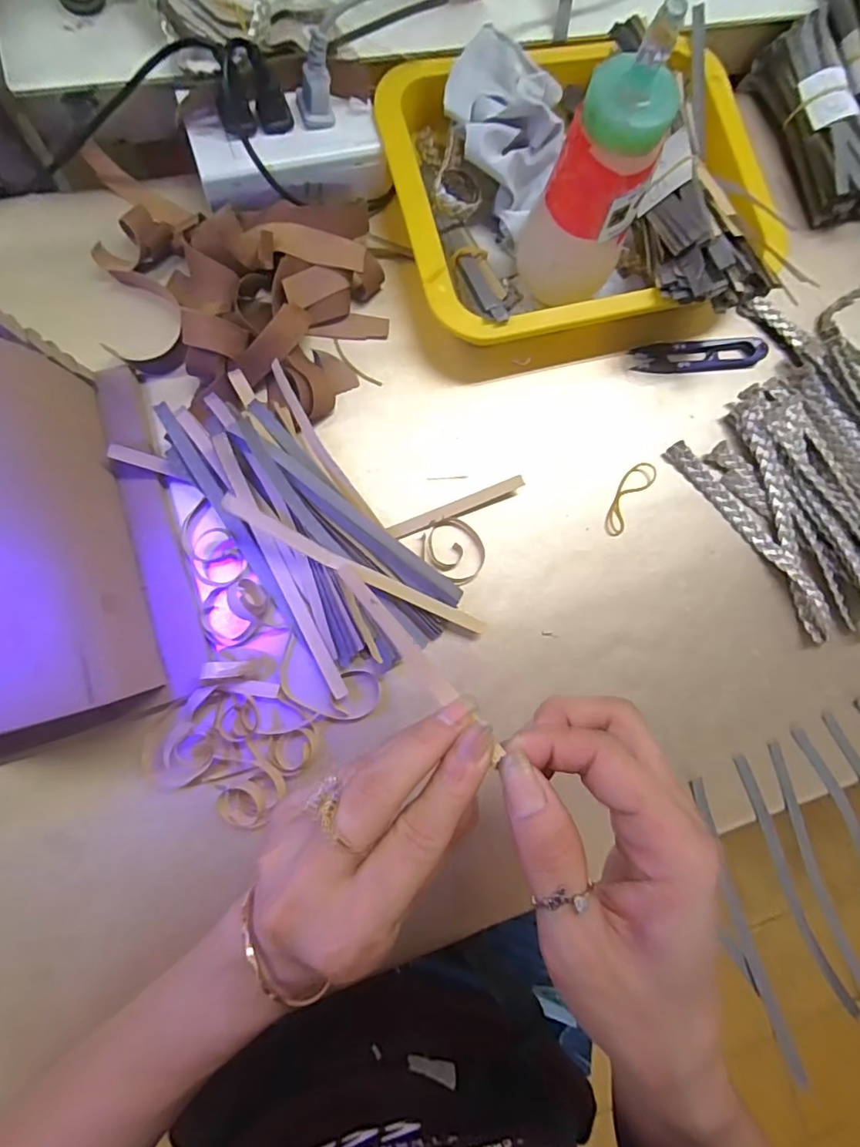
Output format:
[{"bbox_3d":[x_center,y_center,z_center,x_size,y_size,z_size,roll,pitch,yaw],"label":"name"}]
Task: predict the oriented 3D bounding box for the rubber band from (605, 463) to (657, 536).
[{"bbox_3d":[0.137,-0.052,0.371,0.019,0.006,0.056,35,80,-1],"label":"rubber band"}]

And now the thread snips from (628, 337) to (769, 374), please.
[{"bbox_3d":[0.198,-0.161,0.393,0.100,0.011,0.023,-6,84,-7],"label":"thread snips"}]

